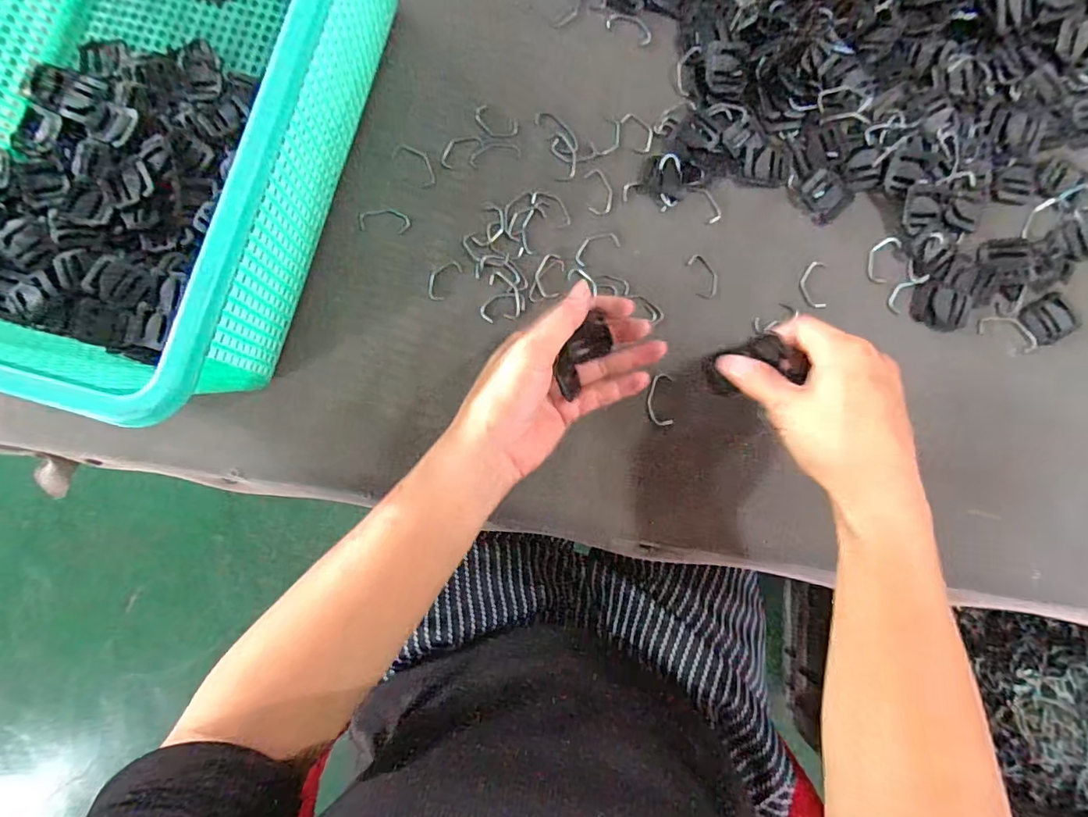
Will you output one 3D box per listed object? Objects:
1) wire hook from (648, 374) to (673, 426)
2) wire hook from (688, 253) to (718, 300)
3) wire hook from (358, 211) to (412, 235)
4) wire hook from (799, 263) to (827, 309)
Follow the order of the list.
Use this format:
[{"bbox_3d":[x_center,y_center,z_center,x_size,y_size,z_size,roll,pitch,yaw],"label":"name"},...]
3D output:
[{"bbox_3d":[0.082,-0.006,0.362,0.017,0.005,0.037,-2,85,1],"label":"wire hook"},{"bbox_3d":[0.116,-0.096,0.368,0.018,0.004,0.034,-13,85,0],"label":"wire hook"},{"bbox_3d":[-0.117,-0.138,0.376,0.037,0.004,0.018,6,85,1],"label":"wire hook"},{"bbox_3d":[0.194,-0.090,0.367,0.021,0.004,0.034,0,85,1],"label":"wire hook"}]

